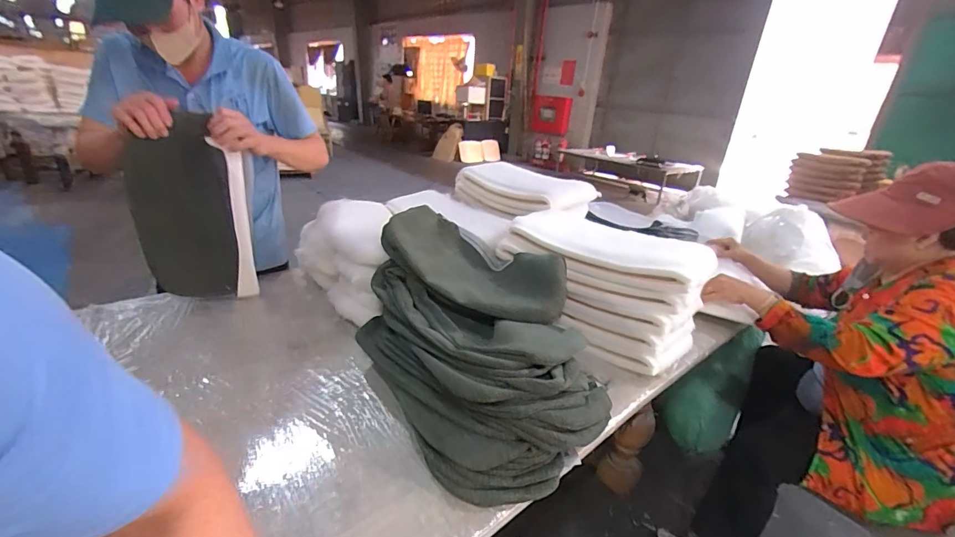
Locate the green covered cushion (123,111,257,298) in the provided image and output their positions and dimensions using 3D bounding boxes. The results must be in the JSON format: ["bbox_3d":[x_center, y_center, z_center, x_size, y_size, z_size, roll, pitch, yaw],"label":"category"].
[{"bbox_3d":[-0.705,-0.139,1.022,0.295,0.451,0.047,11,28,0],"label":"green covered cushion"}]

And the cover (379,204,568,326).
[{"bbox_3d":[-0.001,-0.023,0.959,0.413,0.150,0.258,15,25,23],"label":"cover"}]

